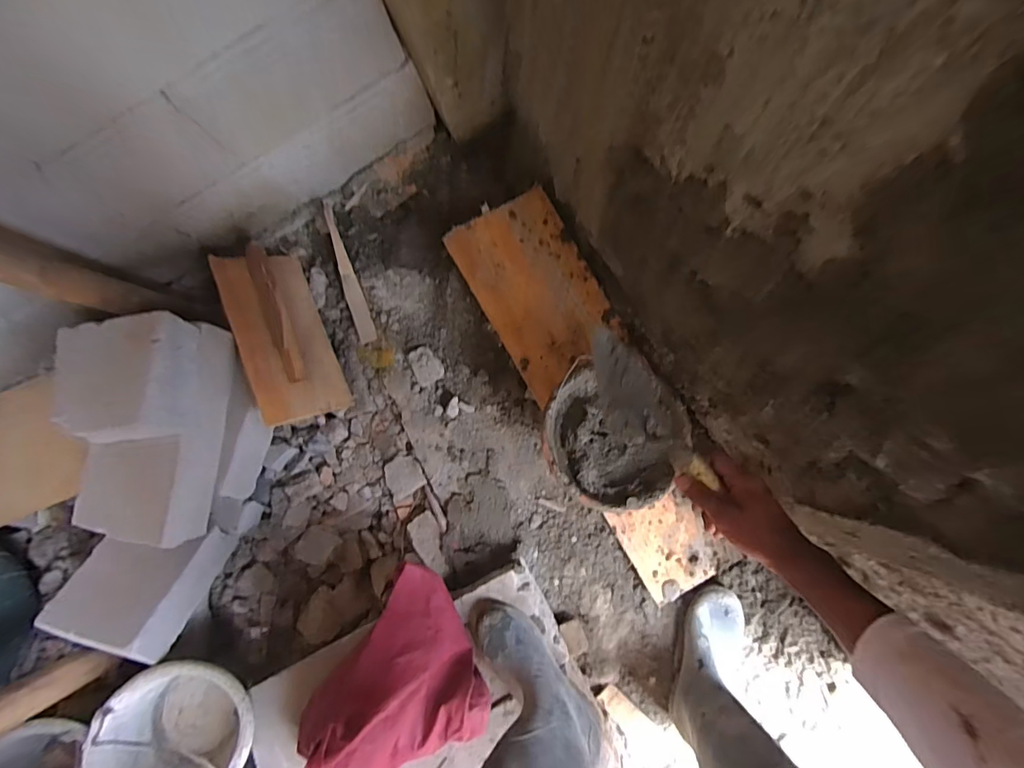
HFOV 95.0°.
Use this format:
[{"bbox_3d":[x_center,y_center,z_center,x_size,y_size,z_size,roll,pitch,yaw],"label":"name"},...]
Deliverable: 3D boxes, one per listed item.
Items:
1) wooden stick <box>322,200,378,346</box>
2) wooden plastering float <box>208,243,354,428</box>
[{"bbox_3d":[-0.384,-0.260,1.095,0.044,0.017,0.335,-18,93,3],"label":"wooden stick"},{"bbox_3d":[-0.505,-0.117,1.020,0.184,0.070,0.414,-23,84,-24],"label":"wooden plastering float"}]

